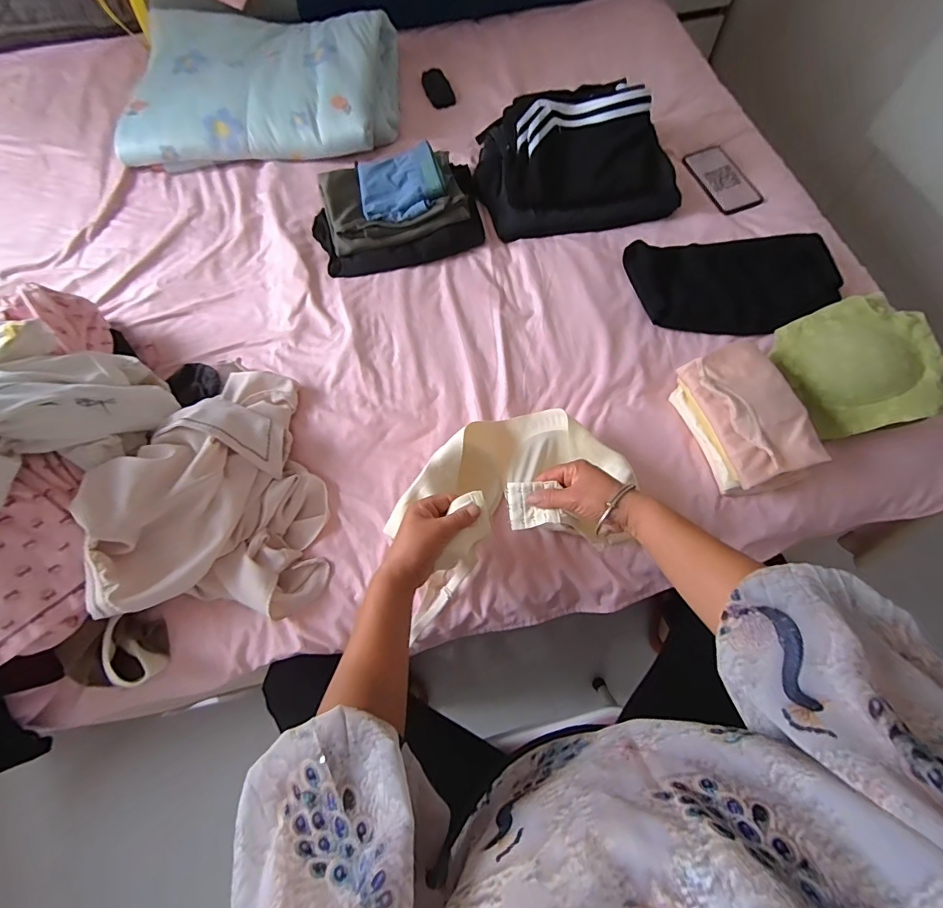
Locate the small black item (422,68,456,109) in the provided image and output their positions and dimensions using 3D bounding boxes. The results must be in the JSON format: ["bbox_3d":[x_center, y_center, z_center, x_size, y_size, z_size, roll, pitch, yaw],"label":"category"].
[{"bbox_3d":[-0.074,-0.810,0.993,0.057,0.014,0.119,-15,67,-4],"label":"small black item"}]

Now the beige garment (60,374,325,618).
[{"bbox_3d":[-0.331,0.043,0.561,0.247,0.122,0.335,-19,68,-6],"label":"beige garment"}]

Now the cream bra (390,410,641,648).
[{"bbox_3d":[0.042,0.042,0.574,0.305,0.113,0.200,-24,68,-8],"label":"cream bra"}]

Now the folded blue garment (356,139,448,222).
[{"bbox_3d":[-0.122,-0.472,0.775,0.143,0.037,0.141,-11,67,-3],"label":"folded blue garment"}]

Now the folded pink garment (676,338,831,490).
[{"bbox_3d":[0.366,-0.062,0.589,0.099,0.042,0.189,-13,67,-4],"label":"folded pink garment"}]

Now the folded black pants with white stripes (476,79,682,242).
[{"bbox_3d":[0.177,-0.543,0.795,0.336,0.127,0.258,-7,67,-1],"label":"folded black pants with white stripes"}]

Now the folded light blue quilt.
[{"bbox_3d":[-0.421,-0.747,0.914,0.519,0.110,0.341,-1,67,1],"label":"folded light blue quilt"}]

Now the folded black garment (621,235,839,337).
[{"bbox_3d":[0.407,-0.274,0.711,0.306,0.045,0.173,2,67,3],"label":"folded black garment"}]

